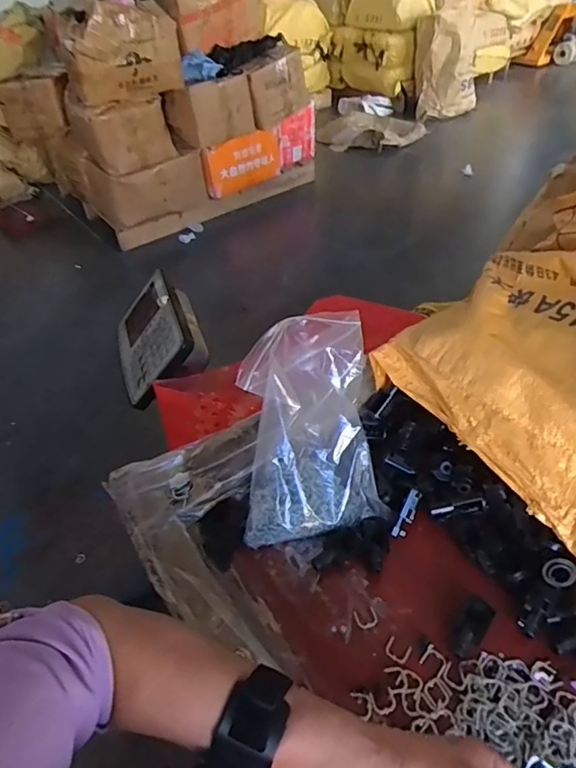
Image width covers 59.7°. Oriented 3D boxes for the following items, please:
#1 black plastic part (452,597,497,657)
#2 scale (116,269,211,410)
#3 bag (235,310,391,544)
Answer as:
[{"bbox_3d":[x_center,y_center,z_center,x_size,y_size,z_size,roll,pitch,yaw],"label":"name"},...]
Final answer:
[{"bbox_3d":[0.157,0.205,0.427,0.022,0.014,0.055,27,52,31],"label":"black plastic part"},{"bbox_3d":[-0.229,-0.082,0.891,0.167,0.071,0.258,-48,45,18],"label":"scale"},{"bbox_3d":[0.018,0.038,0.523,0.138,0.133,0.191,-7,43,0],"label":"bag"}]

